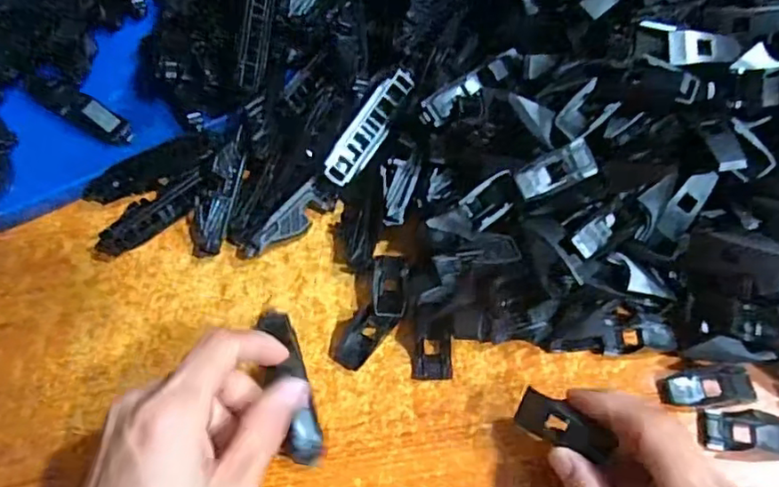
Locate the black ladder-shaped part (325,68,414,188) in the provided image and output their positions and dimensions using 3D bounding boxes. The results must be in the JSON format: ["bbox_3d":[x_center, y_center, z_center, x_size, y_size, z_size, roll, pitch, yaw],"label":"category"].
[{"bbox_3d":[-0.012,-0.066,0.350,0.020,0.011,0.075,39,81,-23],"label":"black ladder-shaped part"}]

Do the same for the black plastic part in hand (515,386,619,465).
[{"bbox_3d":[0.075,0.079,0.263,0.041,0.008,0.017,22,67,35],"label":"black plastic part in hand"}]

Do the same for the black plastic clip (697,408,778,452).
[{"bbox_3d":[0.170,0.089,0.287,0.043,0.009,0.018,2,63,3],"label":"black plastic clip"}]

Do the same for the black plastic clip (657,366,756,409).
[{"bbox_3d":[0.156,0.071,0.299,0.044,0.005,0.017,-9,63,-2],"label":"black plastic clip"}]

